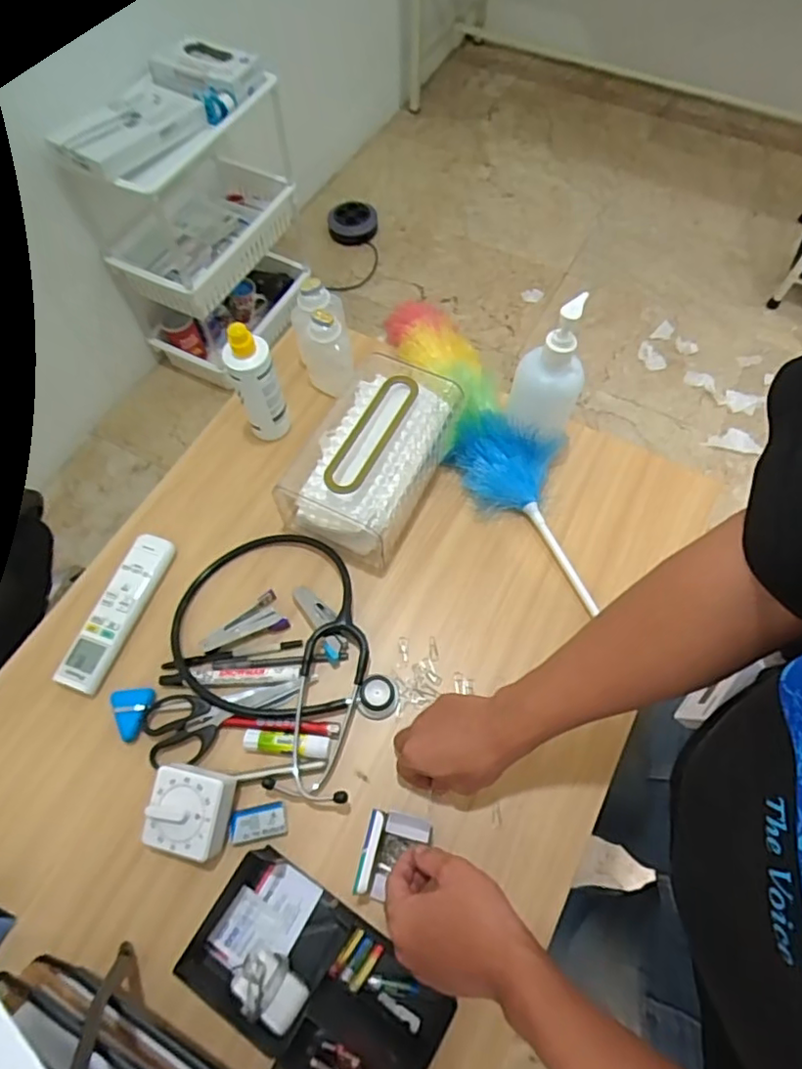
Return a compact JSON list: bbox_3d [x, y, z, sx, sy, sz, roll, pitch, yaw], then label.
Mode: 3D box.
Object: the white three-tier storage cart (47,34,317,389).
[{"bbox_3d":[-0.478,-0.770,1.499,0.331,0.612,0.470,19,66,9],"label":"white three-tier storage cart"}]

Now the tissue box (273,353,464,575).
[{"bbox_3d":[-0.033,-0.089,0.682,0.147,0.083,0.216,28,68,13],"label":"tissue box"}]

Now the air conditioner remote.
[{"bbox_3d":[-0.305,0.080,0.645,0.048,0.014,0.176,18,66,9],"label":"air conditioner remote"}]

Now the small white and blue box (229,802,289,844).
[{"bbox_3d":[-0.133,0.269,0.557,0.051,0.010,0.029,-10,65,-4],"label":"small white and blue box"}]

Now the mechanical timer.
[{"bbox_3d":[-0.190,0.252,0.545,0.078,0.045,0.071,12,65,6],"label":"mechanical timer"}]

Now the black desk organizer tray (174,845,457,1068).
[{"bbox_3d":[-0.075,0.384,0.490,0.226,0.038,0.139,30,68,13],"label":"black desk organizer tray"}]

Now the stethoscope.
[{"bbox_3d":[-0.111,0.116,0.617,0.197,0.030,0.285,-40,71,-17],"label":"stethoscope"}]

